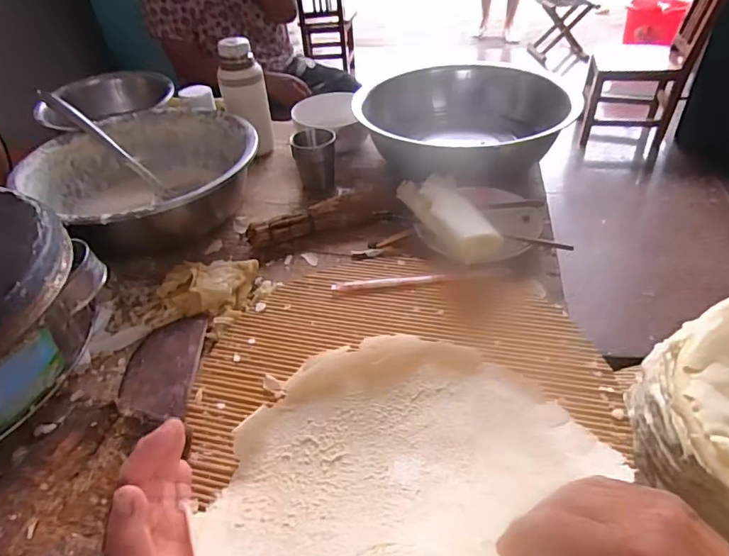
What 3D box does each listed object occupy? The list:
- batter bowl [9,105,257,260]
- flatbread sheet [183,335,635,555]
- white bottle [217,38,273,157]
[{"bbox_3d":[-0.342,-0.158,0.787,0.335,0.110,0.322,-2,39,2],"label":"batter bowl"},{"bbox_3d":[0.024,0.123,0.392,0.316,0.120,0.268,-25,43,-24],"label":"flatbread sheet"},{"bbox_3d":[-0.223,-0.337,0.914,0.063,0.192,0.067,19,44,26],"label":"white bottle"}]

